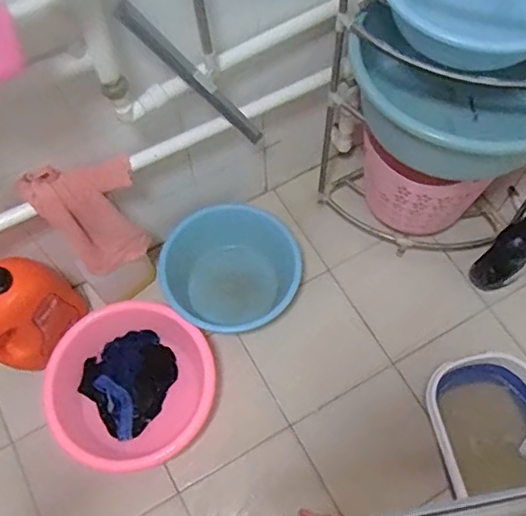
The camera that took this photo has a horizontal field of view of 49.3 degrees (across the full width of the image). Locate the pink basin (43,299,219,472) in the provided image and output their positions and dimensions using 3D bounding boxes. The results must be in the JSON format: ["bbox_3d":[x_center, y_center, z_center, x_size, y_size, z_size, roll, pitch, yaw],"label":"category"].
[{"bbox_3d":[-0.301,0.298,1.326,0.369,0.112,0.374,-1,64,2],"label":"pink basin"}]

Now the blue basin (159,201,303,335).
[{"bbox_3d":[-0.078,0.043,1.476,0.313,0.166,0.333,-1,64,2],"label":"blue basin"}]

